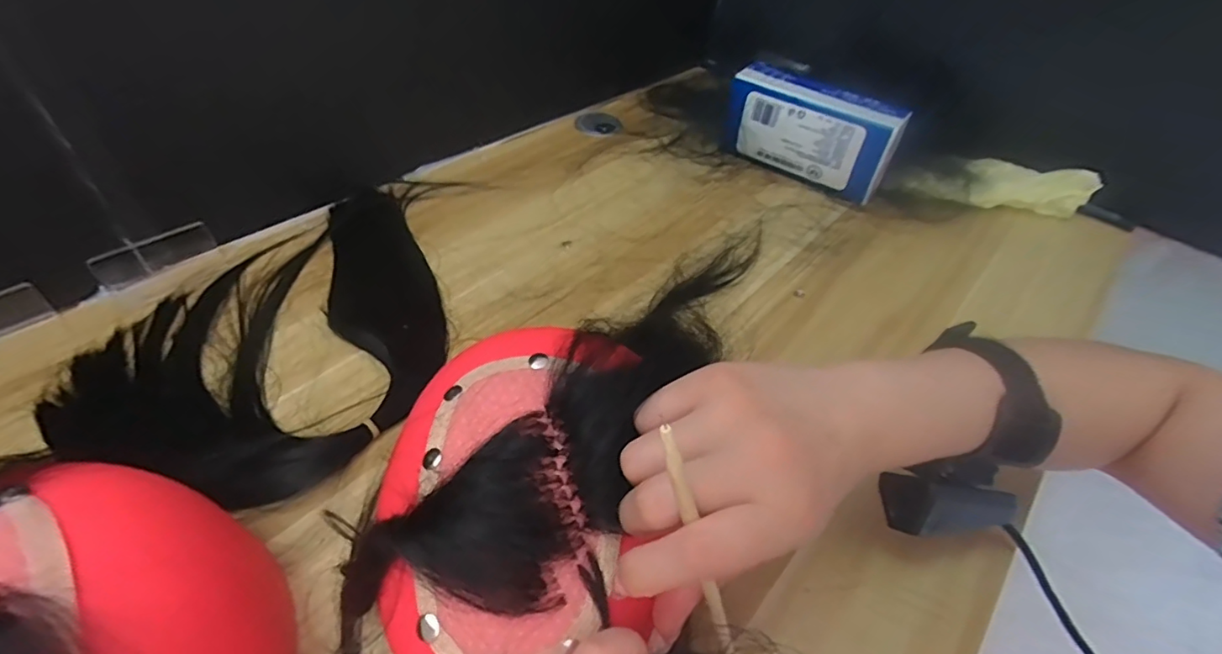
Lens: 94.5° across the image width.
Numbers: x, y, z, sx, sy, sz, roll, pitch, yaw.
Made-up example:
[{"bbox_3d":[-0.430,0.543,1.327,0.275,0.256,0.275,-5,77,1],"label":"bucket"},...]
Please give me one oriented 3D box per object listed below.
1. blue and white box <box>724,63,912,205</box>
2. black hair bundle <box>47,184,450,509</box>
[{"bbox_3d":[0.209,-0.212,0.608,0.186,0.091,0.062,29,49,20],"label":"blue and white box"},{"bbox_3d":[-0.219,-0.005,0.424,0.216,0.015,0.289,22,47,14],"label":"black hair bundle"}]

